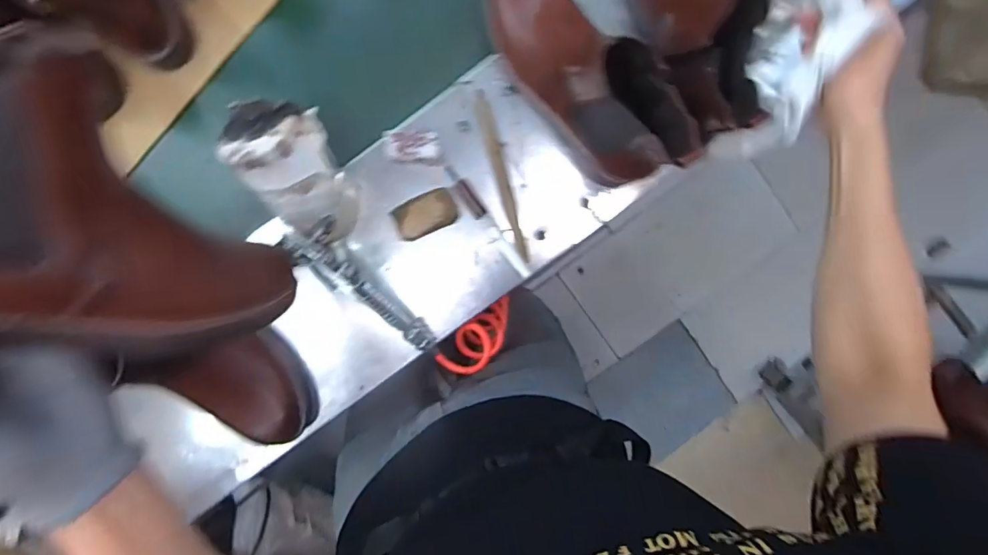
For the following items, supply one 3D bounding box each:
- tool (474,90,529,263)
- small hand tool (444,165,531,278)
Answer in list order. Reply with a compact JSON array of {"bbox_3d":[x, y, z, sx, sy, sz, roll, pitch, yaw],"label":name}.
[{"bbox_3d":[0.010,-0.114,0.571,0.016,0.017,0.195,-15,95,0],"label":"tool"},{"bbox_3d":[-0.008,-0.063,0.577,0.017,0.014,0.152,-36,95,1],"label":"small hand tool"}]

